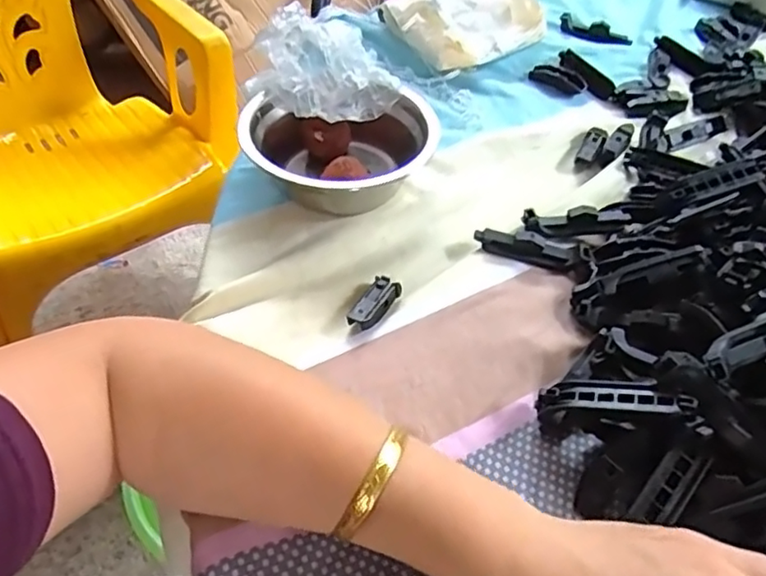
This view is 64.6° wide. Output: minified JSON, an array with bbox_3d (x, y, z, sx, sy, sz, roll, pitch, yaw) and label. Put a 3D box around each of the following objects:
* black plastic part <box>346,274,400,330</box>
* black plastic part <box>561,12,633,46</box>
[{"bbox_3d":[-0.005,0.009,0.368,0.017,0.013,0.039,27,52,17],"label":"black plastic part"},{"bbox_3d":[0.215,-0.260,0.614,0.072,0.011,0.024,20,50,11],"label":"black plastic part"}]

